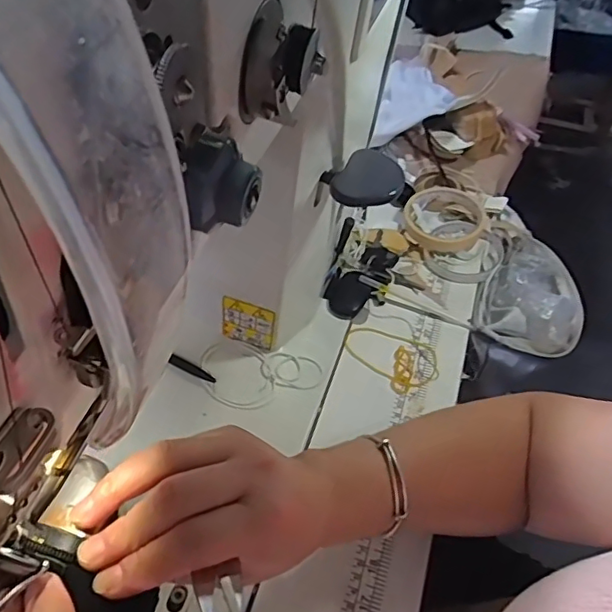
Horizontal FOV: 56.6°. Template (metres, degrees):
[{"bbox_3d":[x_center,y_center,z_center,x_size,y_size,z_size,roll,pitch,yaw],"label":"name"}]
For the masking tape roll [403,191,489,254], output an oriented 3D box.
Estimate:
[{"bbox_3d":[0.156,-0.097,0.643,0.092,0.022,0.092,-1,49,1],"label":"masking tape roll"}]

